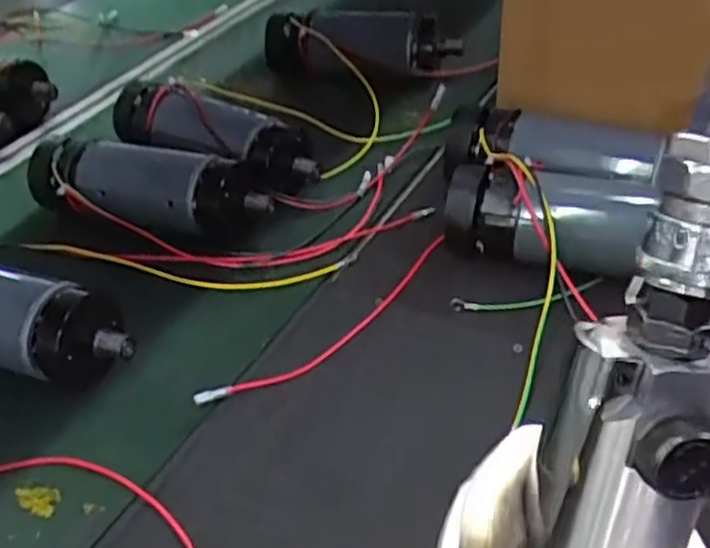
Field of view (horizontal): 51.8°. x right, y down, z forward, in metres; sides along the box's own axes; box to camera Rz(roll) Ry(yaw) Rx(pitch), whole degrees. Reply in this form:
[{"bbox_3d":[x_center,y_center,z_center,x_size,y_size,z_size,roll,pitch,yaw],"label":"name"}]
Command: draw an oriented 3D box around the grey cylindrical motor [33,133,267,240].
[{"bbox_3d":[-0.192,-0.076,0.670,0.229,0.068,0.067,7,41,18],"label":"grey cylindrical motor"}]

